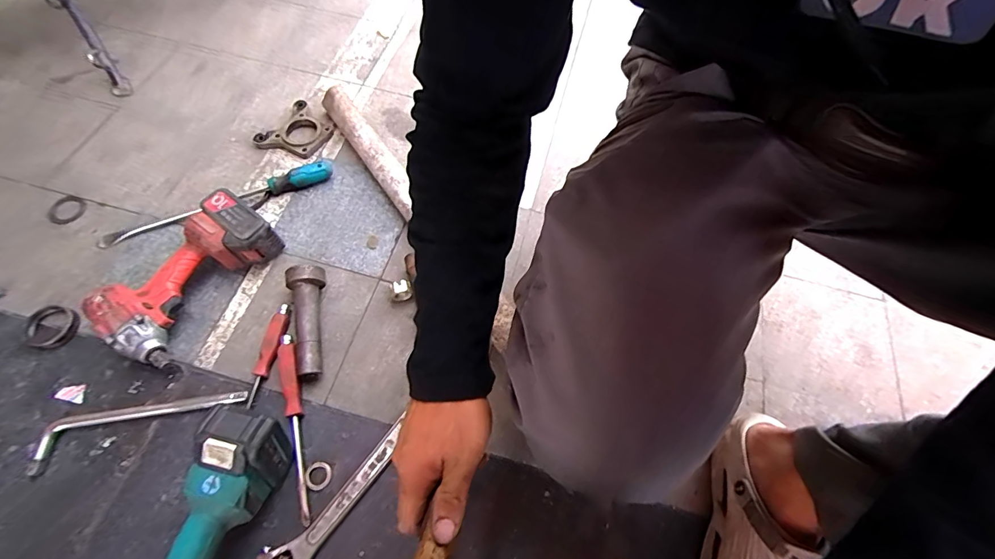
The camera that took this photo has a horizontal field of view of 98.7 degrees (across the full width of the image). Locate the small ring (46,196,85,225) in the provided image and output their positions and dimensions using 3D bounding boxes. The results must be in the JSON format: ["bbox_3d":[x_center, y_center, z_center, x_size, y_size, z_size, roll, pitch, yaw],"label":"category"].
[{"bbox_3d":[-0.695,-0.111,0.691,0.058,0.008,0.052,29,65,11],"label":"small ring"}]

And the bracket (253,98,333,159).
[{"bbox_3d":[-0.366,-0.267,0.779,0.108,0.015,0.122,33,66,12],"label":"bracket"}]

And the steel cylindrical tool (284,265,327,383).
[{"bbox_3d":[-0.274,0.059,0.599,0.052,0.056,0.154,-3,63,-5],"label":"steel cylindrical tool"}]

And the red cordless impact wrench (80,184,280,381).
[{"bbox_3d":[-0.437,-0.005,0.610,0.141,0.078,0.242,34,66,13],"label":"red cordless impact wrench"}]

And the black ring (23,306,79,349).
[{"bbox_3d":[-0.620,0.067,0.595,0.064,0.007,0.061,1,63,-3],"label":"black ring"}]

